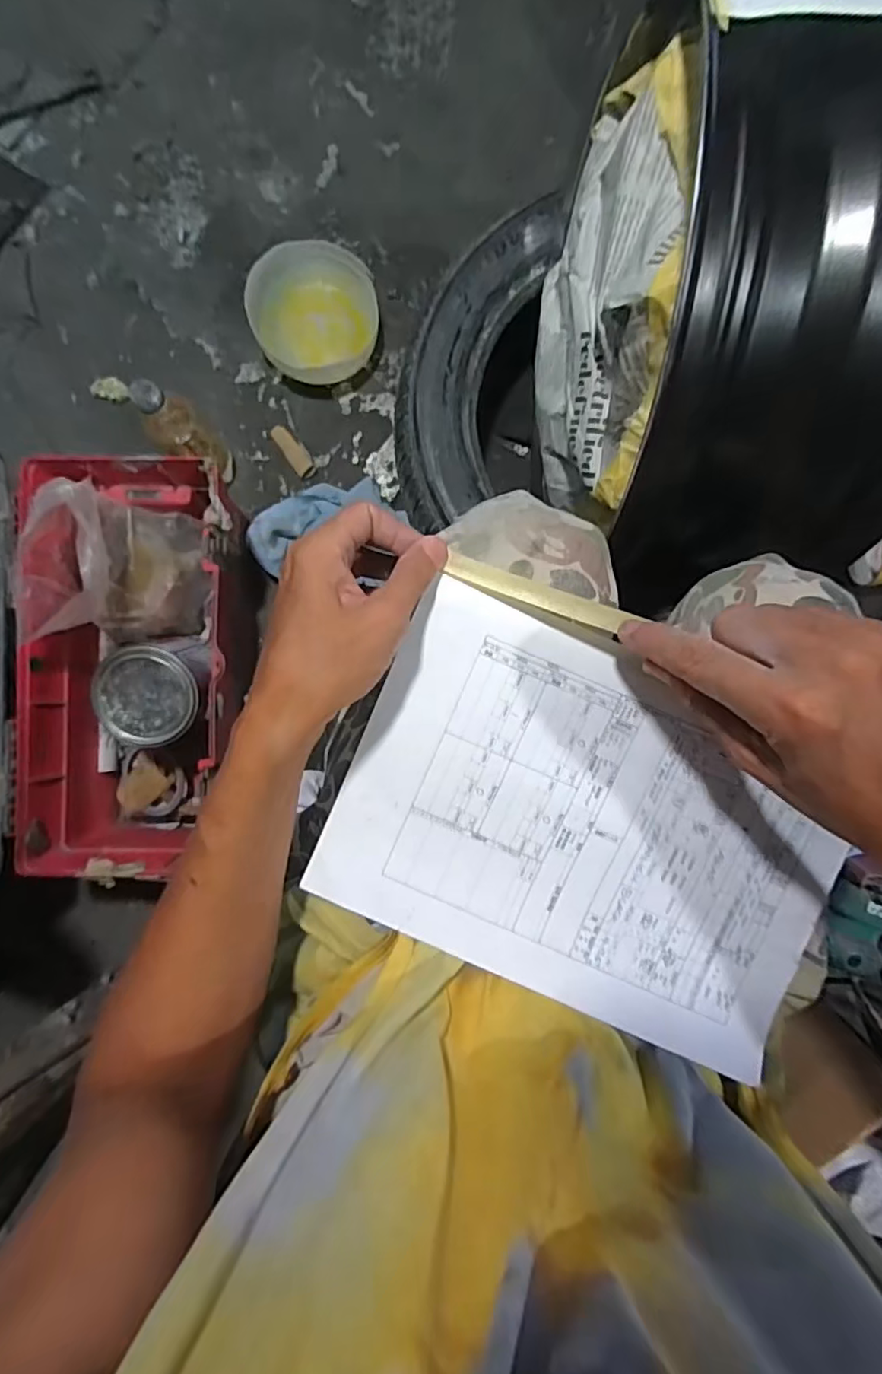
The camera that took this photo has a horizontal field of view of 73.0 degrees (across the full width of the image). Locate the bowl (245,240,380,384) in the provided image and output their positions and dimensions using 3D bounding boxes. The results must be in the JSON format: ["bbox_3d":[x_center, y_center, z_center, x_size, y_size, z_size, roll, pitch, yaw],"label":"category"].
[{"bbox_3d":[-0.154,-0.461,0.736,0.146,0.077,0.134,0,89,1],"label":"bowl"}]

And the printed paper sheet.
[{"bbox_3d":[0.090,0.084,0.353,0.289,0.024,0.200,23,89,1],"label":"printed paper sheet"}]

